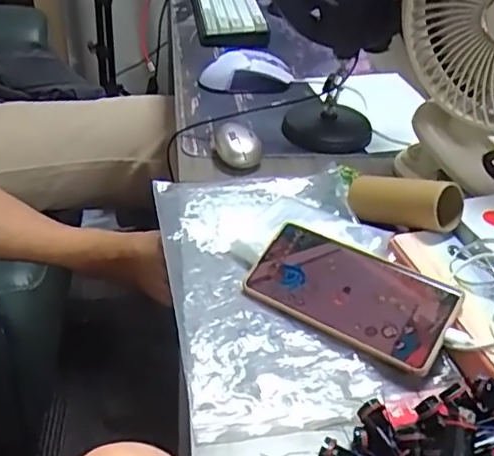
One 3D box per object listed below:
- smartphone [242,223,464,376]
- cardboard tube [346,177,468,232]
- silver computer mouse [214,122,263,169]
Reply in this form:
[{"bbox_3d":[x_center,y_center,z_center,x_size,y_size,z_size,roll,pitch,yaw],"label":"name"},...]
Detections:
[{"bbox_3d":[0.080,0.048,0.489,0.164,0.007,0.075,25,67,28],"label":"smartphone"},{"bbox_3d":[0.141,-0.028,0.567,0.105,0.043,0.034,10,34,36],"label":"cardboard tube"},{"bbox_3d":[-0.009,-0.093,0.683,0.052,0.031,0.059,3,38,-3],"label":"silver computer mouse"}]

